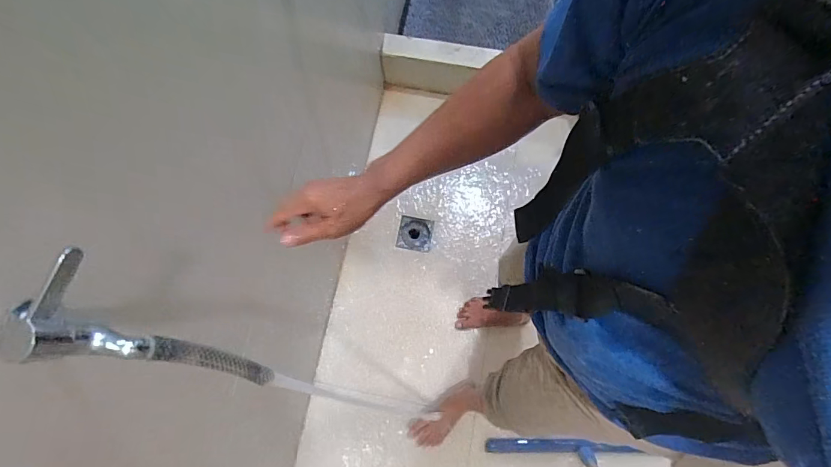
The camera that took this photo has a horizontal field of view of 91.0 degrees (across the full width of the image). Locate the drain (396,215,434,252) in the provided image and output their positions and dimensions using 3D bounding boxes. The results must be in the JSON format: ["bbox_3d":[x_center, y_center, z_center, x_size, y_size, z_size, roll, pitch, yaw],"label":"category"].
[{"bbox_3d":[-0.003,-0.001,1.453,0.118,0.015,0.119,10,78,0],"label":"drain"}]

